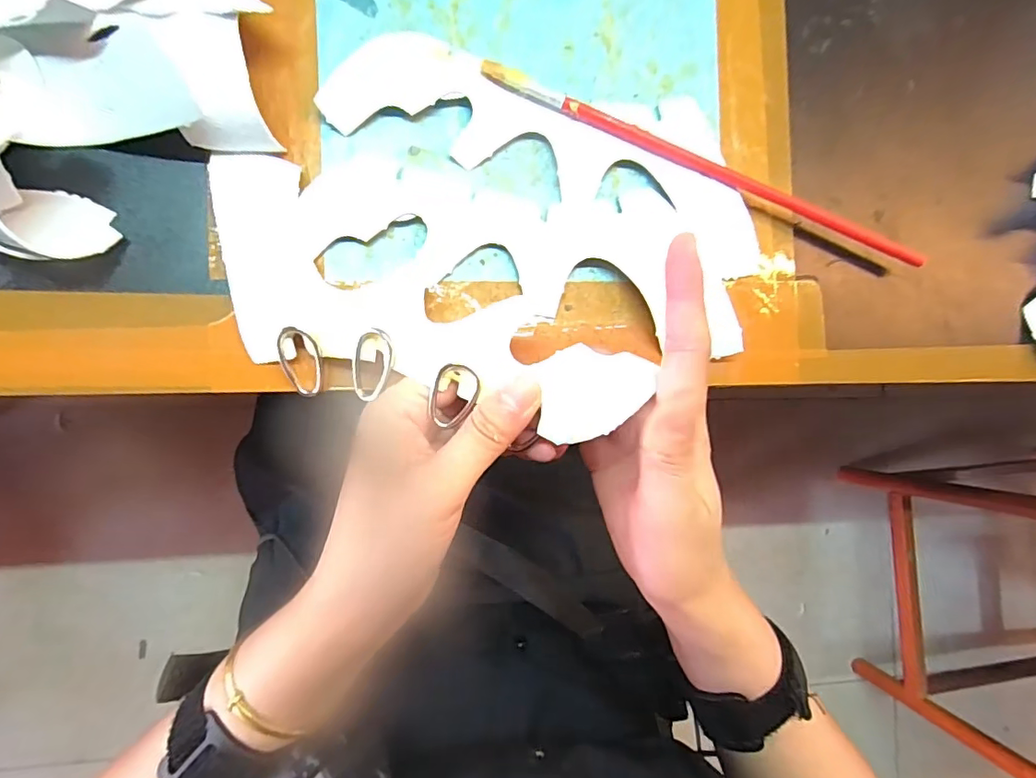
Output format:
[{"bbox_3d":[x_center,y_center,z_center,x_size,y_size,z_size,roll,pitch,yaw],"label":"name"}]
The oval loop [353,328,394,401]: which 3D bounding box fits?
[{"bbox_3d":[-0.064,-0.010,0.225,0.019,0.004,0.033,20,110,11],"label":"oval loop"}]

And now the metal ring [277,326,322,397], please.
[{"bbox_3d":[-0.098,-0.013,0.233,0.018,0.007,0.031,-19,89,-9],"label":"metal ring"}]

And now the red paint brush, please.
[{"bbox_3d":[0.100,-0.114,0.267,0.244,0.013,0.011,20,84,-7],"label":"red paint brush"}]

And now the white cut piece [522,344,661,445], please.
[{"bbox_3d":[0.031,0.000,0.210,0.048,0.008,0.037,-17,96,0],"label":"white cut piece"}]

